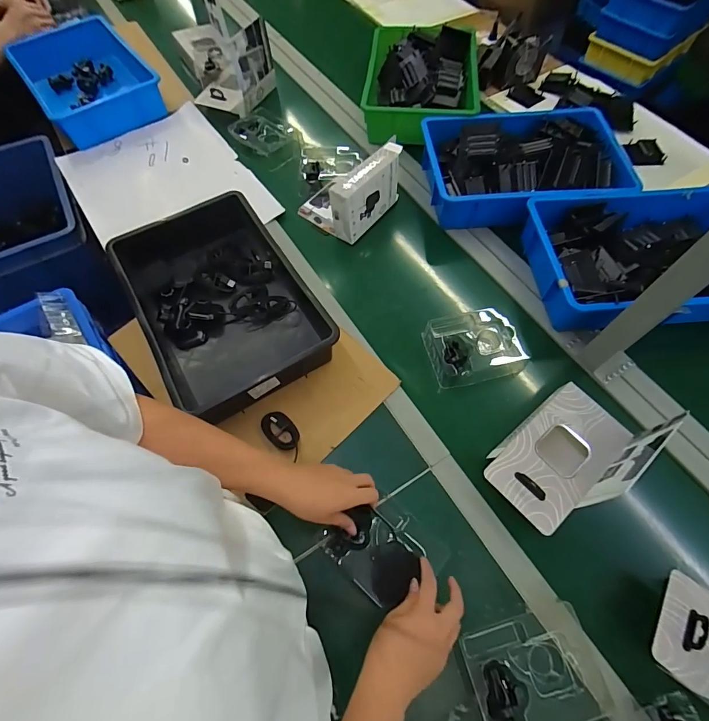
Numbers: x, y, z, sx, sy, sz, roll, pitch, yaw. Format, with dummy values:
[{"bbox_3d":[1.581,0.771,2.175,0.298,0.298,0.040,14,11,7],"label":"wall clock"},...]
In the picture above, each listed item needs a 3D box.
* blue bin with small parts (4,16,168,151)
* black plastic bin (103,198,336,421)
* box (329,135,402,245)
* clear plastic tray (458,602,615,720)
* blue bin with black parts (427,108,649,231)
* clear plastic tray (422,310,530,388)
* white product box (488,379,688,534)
[{"bbox_3d":[-0.725,-0.767,1.044,0.273,0.091,0.458,-34,68,-16],"label":"blue bin with small parts"},{"bbox_3d":[-0.245,-0.118,0.715,0.268,0.083,0.419,-30,67,-14],"label":"black plastic bin"},{"bbox_3d":[0.028,-0.357,0.816,0.059,0.116,0.185,32,68,15],"label":"box"},{"bbox_3d":[0.224,0.388,0.483,0.158,0.034,0.113,-13,64,-6],"label":"clear plastic tray"},{"bbox_3d":[0.374,-0.438,0.855,0.424,0.114,0.282,-1,63,0],"label":"blue bin with black parts"},{"bbox_3d":[0.218,-0.024,0.704,0.158,0.046,0.124,-10,63,-5],"label":"clear plastic tray"},{"bbox_3d":[0.326,0.141,0.583,0.241,0.087,0.156,-38,69,-17],"label":"white product box"}]

